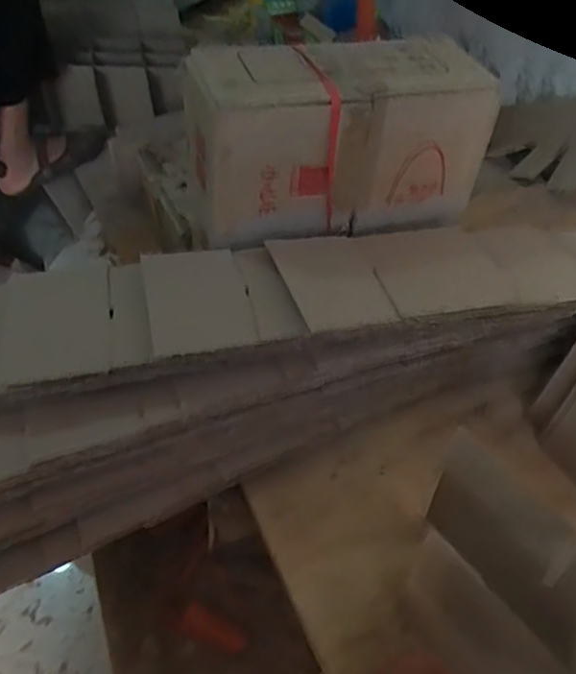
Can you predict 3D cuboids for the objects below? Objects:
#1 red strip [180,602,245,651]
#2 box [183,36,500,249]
[{"bbox_3d":[-0.071,0.278,0.552,0.062,0.004,0.026,26,71,16],"label":"red strip"},{"bbox_3d":[0.047,-0.190,0.573,0.277,0.155,0.111,-15,47,-14],"label":"box"}]

